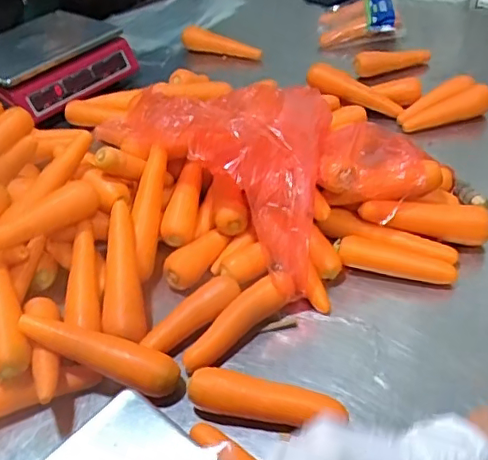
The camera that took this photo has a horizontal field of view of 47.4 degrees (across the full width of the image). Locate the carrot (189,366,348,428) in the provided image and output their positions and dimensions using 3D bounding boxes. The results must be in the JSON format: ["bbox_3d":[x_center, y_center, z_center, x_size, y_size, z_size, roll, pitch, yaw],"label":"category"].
[{"bbox_3d":[0.022,0.180,0.593,0.165,0.039,0.039,5,42,12],"label":"carrot"}]

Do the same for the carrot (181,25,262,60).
[{"bbox_3d":[-0.048,-0.419,1.244,0.197,0.041,0.040,12,44,19],"label":"carrot"}]

